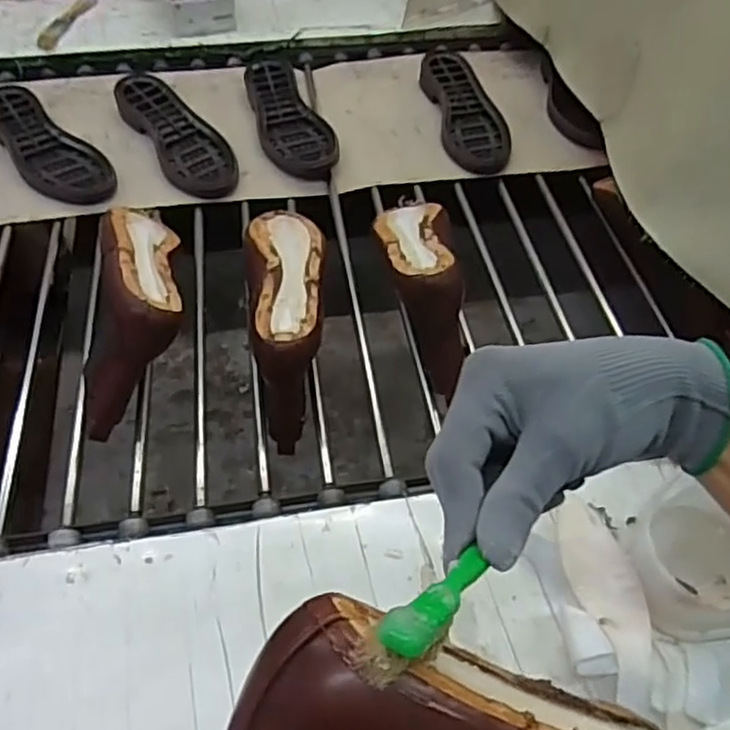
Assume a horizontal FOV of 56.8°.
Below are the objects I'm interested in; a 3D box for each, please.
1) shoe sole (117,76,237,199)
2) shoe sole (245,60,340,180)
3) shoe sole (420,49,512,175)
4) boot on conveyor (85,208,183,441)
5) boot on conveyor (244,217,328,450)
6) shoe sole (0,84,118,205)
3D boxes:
[{"bbox_3d":[-0.263,-0.326,0.942,0.090,0.028,0.274,-27,59,-20],"label":"shoe sole"},{"bbox_3d":[-0.113,-0.360,0.973,0.092,0.023,0.254,-15,56,-13],"label":"shoe sole"},{"bbox_3d":[0.150,-0.389,1.012,0.098,0.021,0.288,-6,54,-6],"label":"shoe sole"},{"bbox_3d":[-0.240,-0.066,0.693,0.107,0.123,0.255,-11,55,-9],"label":"boot on conveyor"},{"bbox_3d":[-0.081,-0.066,0.735,0.080,0.135,0.280,-5,54,-5],"label":"boot on conveyor"},{"bbox_3d":[-0.439,-0.299,0.913,0.089,0.027,0.269,-38,63,-25],"label":"shoe sole"}]

